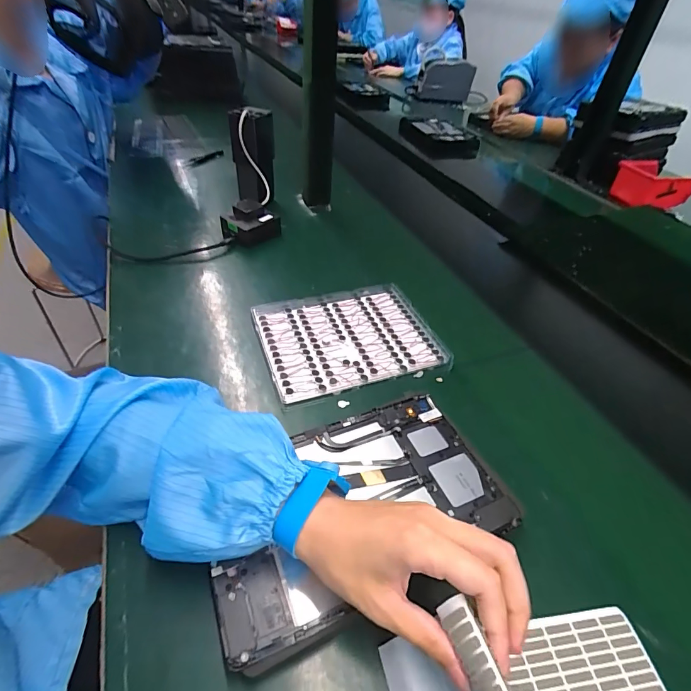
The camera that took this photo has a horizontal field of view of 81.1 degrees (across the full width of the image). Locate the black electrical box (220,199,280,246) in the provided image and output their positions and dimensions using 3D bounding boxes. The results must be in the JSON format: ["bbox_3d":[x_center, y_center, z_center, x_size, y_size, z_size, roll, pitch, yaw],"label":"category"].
[{"bbox_3d":[-0.158,-0.204,0.681,0.095,0.055,0.068,-16,47,-22],"label":"black electrical box"}]

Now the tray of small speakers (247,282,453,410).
[{"bbox_3d":[0.003,-0.008,0.519,0.212,0.022,0.167,-11,45,-17],"label":"tray of small speakers"}]

